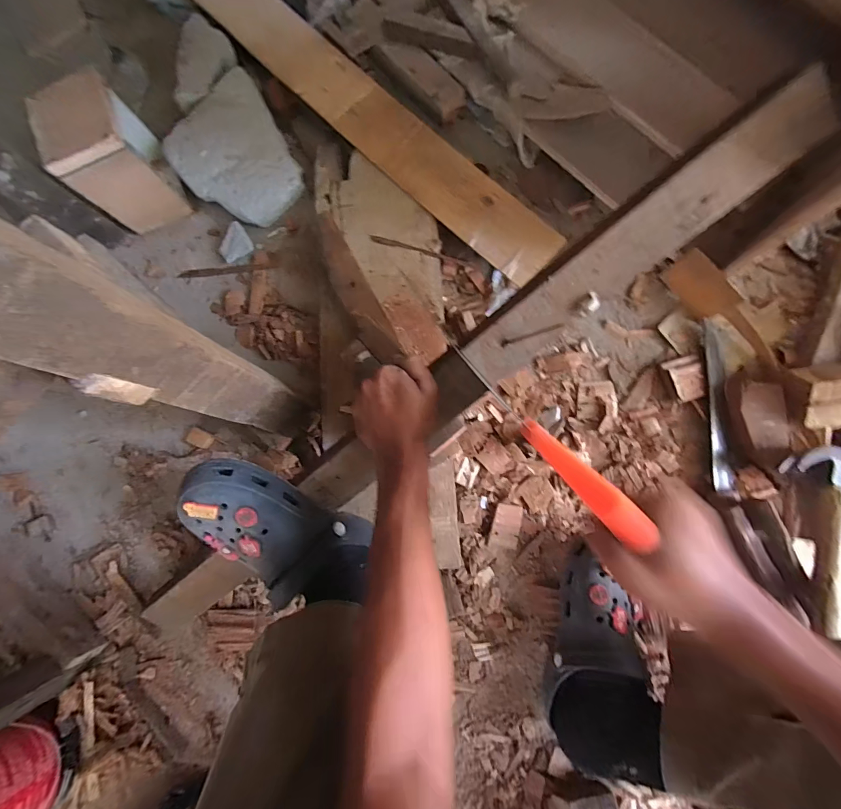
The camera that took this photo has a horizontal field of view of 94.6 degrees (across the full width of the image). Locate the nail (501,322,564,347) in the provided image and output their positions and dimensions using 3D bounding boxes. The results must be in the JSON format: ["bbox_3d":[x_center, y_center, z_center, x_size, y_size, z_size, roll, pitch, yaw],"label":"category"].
[{"bbox_3d":[0.114,-0.071,0.394,0.063,0.008,0.006,-15,82,5],"label":"nail"}]

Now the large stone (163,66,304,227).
[{"bbox_3d":[-0.304,-0.401,0.640,0.172,0.064,0.227,-29,81,1],"label":"large stone"}]

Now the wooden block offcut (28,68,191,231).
[{"bbox_3d":[-0.462,-0.372,0.600,0.108,0.170,0.114,-22,81,4],"label":"wooden block offcut"}]

